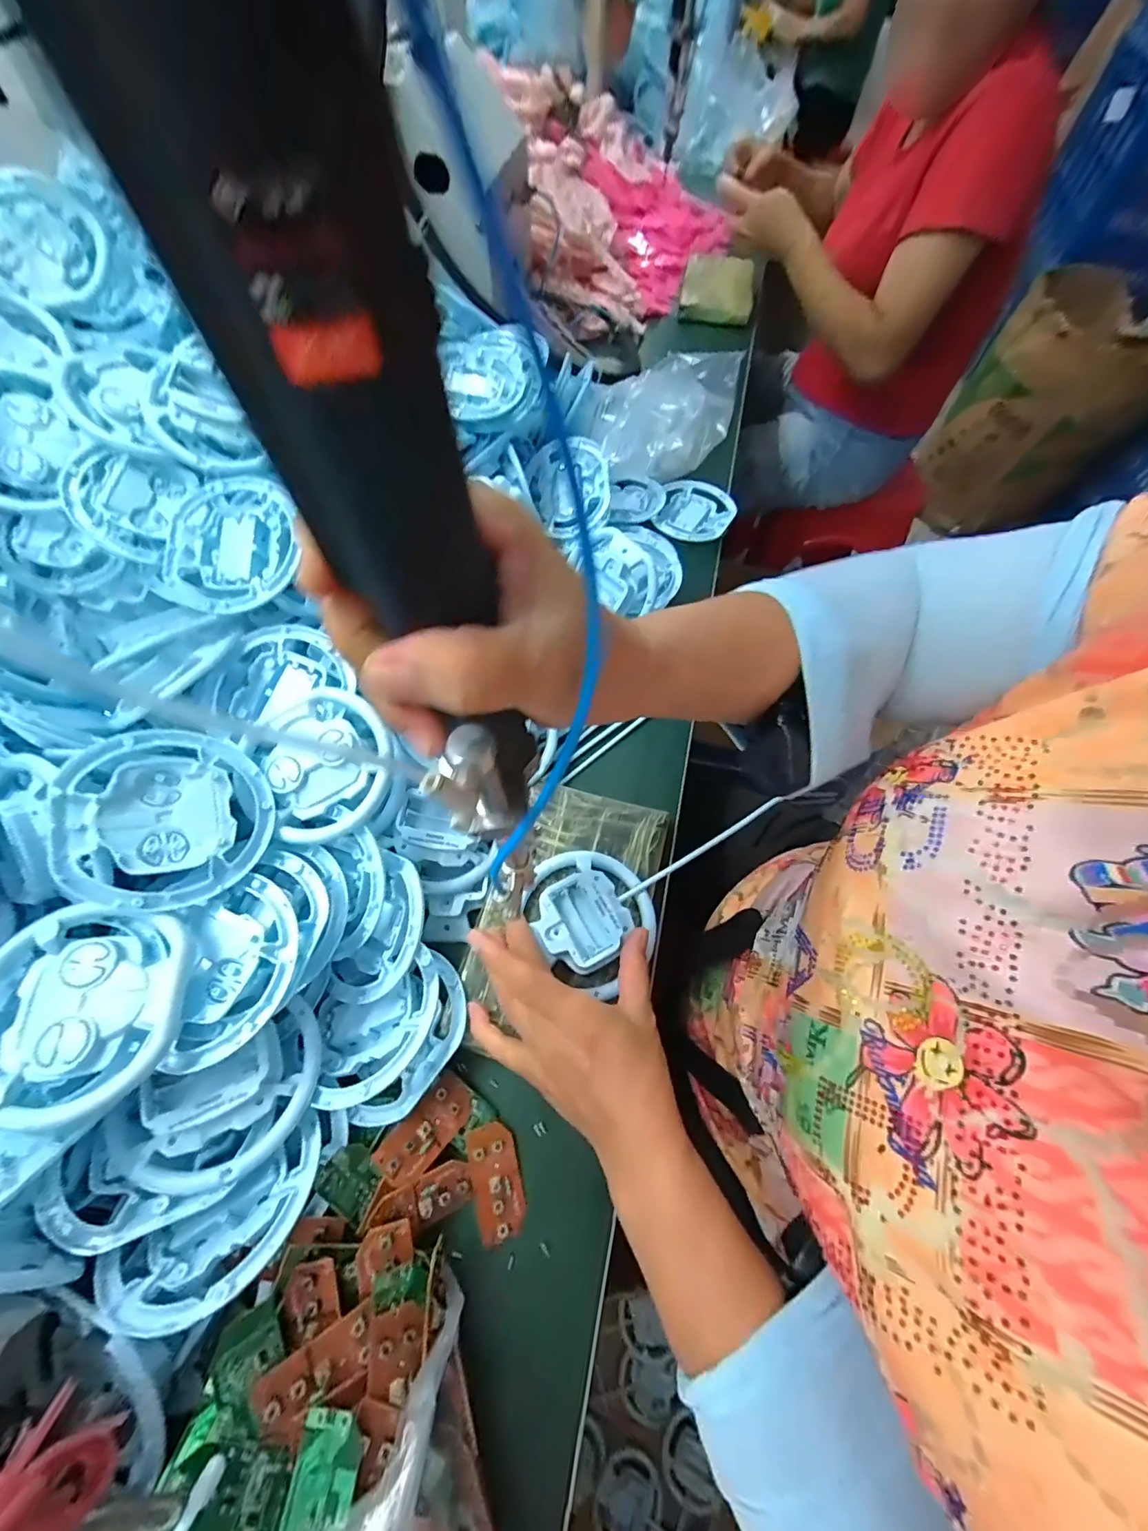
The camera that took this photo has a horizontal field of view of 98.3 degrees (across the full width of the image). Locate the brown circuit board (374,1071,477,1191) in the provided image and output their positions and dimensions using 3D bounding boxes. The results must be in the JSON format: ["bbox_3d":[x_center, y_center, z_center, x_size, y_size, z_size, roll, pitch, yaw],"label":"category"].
[{"bbox_3d":[-0.092,0.227,0.312,0.029,0.011,0.063,40,48,17],"label":"brown circuit board"}]

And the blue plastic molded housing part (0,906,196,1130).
[{"bbox_3d":[-0.258,0.125,0.257,0.099,0.024,0.095,1,63,-2],"label":"blue plastic molded housing part"}]

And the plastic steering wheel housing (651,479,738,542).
[{"bbox_3d":[0.148,-0.310,0.604,0.089,0.011,0.102,22,65,9],"label":"plastic steering wheel housing"}]

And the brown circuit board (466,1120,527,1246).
[{"bbox_3d":[-0.049,0.261,0.314,0.029,0.004,0.059,-8,64,-24],"label":"brown circuit board"}]

